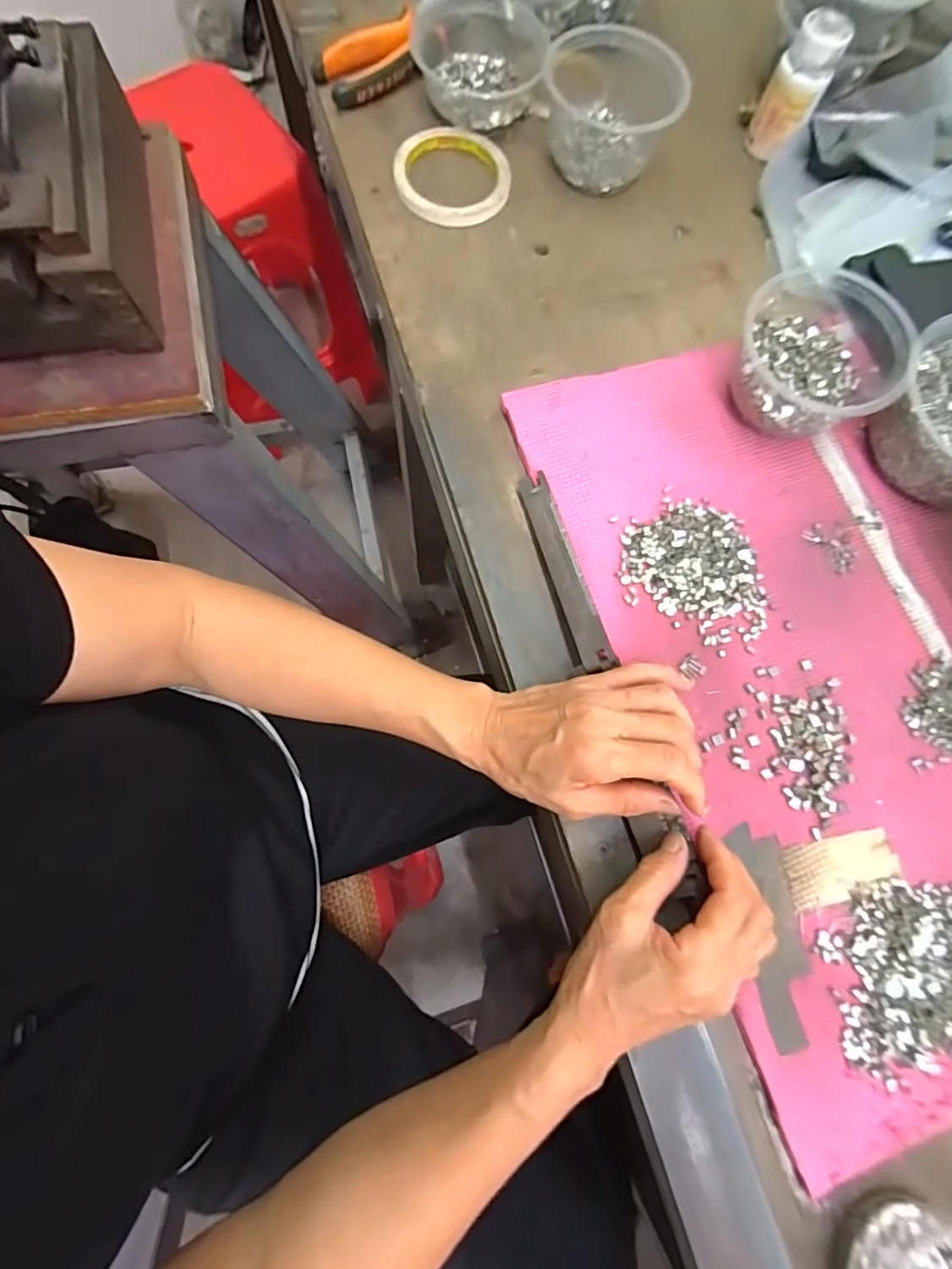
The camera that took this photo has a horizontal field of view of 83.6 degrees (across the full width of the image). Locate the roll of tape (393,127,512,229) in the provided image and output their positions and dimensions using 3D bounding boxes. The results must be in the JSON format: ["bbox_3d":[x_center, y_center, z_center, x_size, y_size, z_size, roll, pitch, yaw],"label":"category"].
[{"bbox_3d":[-0.021,-0.390,0.454,0.095,0.015,0.091,0,76,-1],"label":"roll of tape"}]

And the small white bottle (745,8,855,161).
[{"bbox_3d":[0.270,-0.462,0.452,0.044,0.080,0.042,0,76,-1],"label":"small white bottle"}]

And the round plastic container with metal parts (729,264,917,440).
[{"bbox_3d":[0.242,-0.197,0.388,0.108,0.064,0.103,0,76,-1],"label":"round plastic container with metal parts"}]

